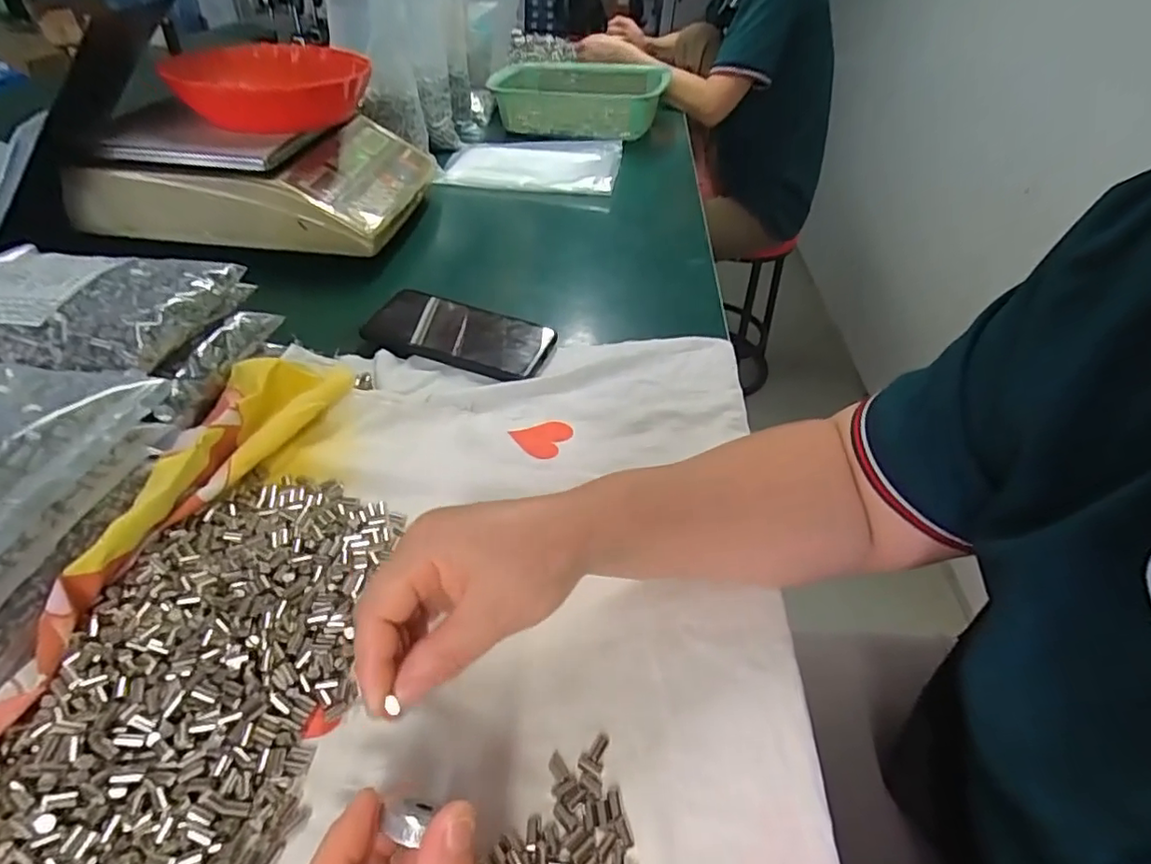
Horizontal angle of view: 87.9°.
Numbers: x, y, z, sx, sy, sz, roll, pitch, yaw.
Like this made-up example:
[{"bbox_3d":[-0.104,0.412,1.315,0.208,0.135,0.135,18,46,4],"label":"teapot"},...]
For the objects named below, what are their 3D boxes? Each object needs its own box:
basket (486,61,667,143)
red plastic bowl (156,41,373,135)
[{"bbox_3d":[0.009,-0.602,1.064,0.285,0.088,0.245,11,42,7],"label":"basket"},{"bbox_3d":[-0.336,-0.393,0.676,0.182,0.055,0.182,-7,43,-13],"label":"red plastic bowl"}]

